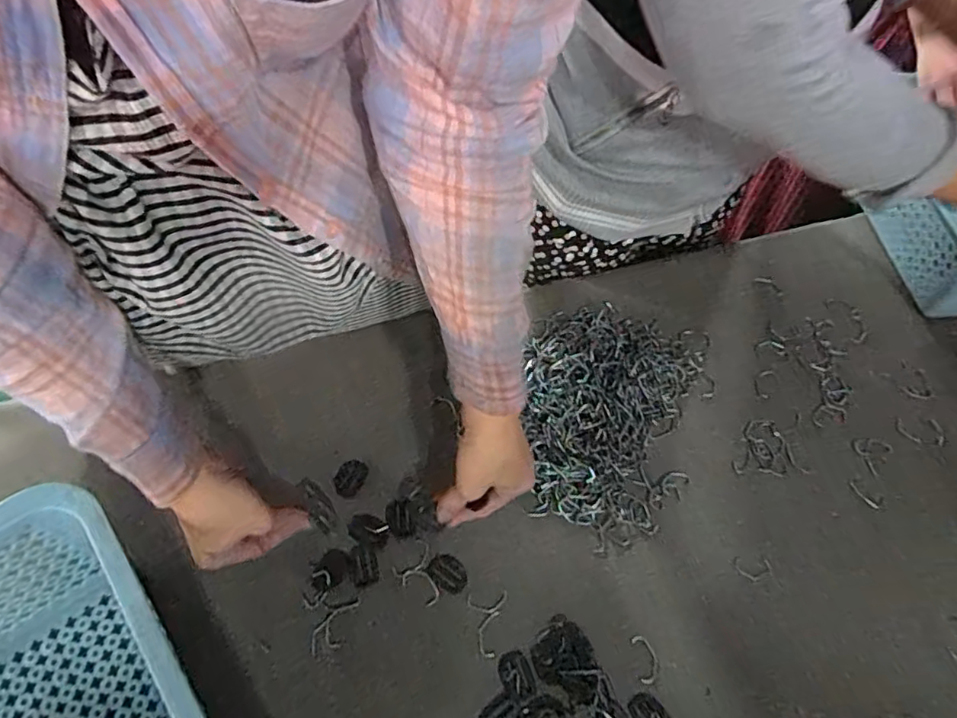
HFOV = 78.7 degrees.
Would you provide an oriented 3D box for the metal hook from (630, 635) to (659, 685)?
[{"bbox_3d":[0.137,0.245,0.477,0.018,0.004,0.035,-6,61,-6],"label":"metal hook"}]

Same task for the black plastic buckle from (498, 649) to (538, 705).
[{"bbox_3d":[0.031,0.253,0.464,0.025,0.004,0.038,-19,64,-13],"label":"black plastic buckle"}]

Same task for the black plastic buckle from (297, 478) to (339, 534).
[{"bbox_3d":[-0.142,0.130,0.519,0.021,0.006,0.055,-31,68,-18],"label":"black plastic buckle"}]

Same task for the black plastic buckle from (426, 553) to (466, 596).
[{"bbox_3d":[-0.026,0.184,0.499,0.035,0.004,0.026,35,65,15],"label":"black plastic buckle"}]

